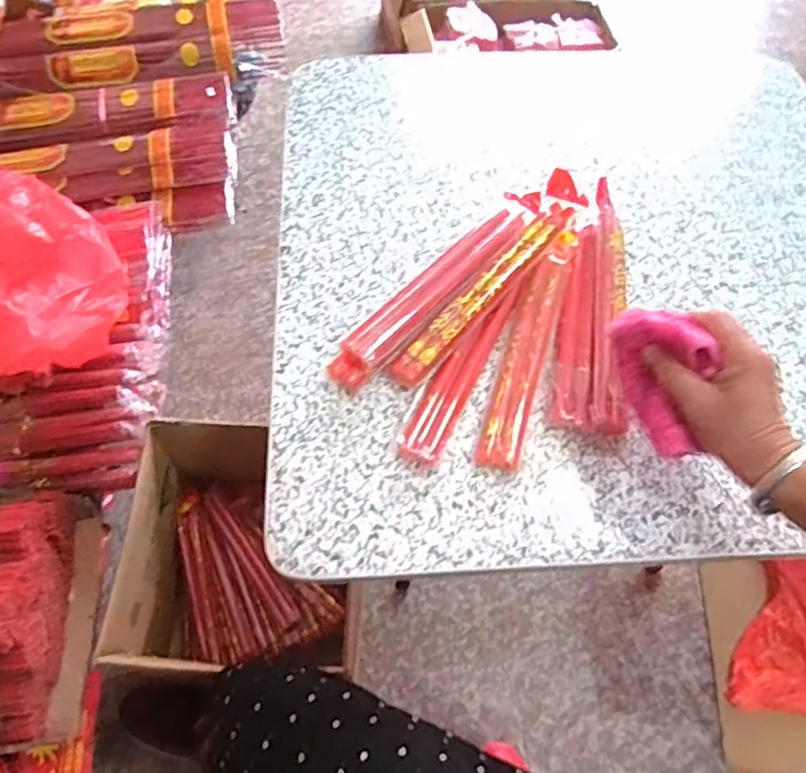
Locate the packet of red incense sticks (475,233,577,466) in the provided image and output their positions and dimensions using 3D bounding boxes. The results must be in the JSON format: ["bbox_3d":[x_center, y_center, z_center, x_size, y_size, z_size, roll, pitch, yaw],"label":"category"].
[{"bbox_3d":[0.119,-0.044,0.617,0.042,0.026,0.270,17,62,7],"label":"packet of red incense sticks"}]

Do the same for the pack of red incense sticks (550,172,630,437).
[{"bbox_3d":[0.190,-0.081,0.630,0.064,0.035,0.274,10,61,3],"label":"pack of red incense sticks"}]

